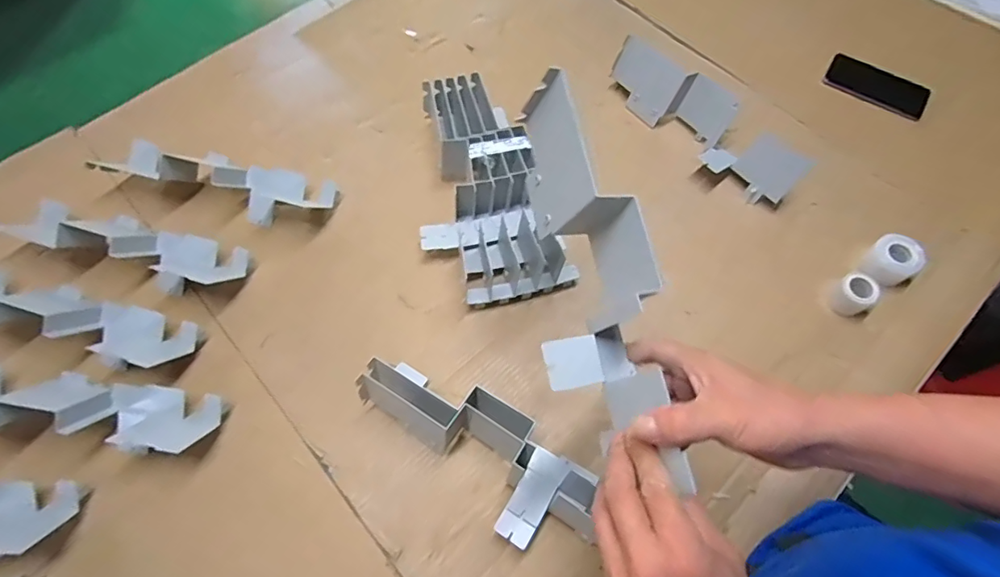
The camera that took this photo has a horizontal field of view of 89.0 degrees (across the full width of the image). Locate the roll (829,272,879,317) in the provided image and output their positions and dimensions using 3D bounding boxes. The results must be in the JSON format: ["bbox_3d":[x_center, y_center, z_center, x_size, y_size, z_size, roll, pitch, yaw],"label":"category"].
[{"bbox_3d":[0.458,0.008,0.660,0.047,0.045,0.047,-29,68,-12],"label":"roll"}]

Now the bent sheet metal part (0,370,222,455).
[{"bbox_3d":[-0.480,0.138,0.583,0.305,0.077,0.076,7,65,3],"label":"bent sheet metal part"}]

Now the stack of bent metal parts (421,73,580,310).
[{"bbox_3d":[-0.030,-0.140,0.701,0.180,0.105,0.333,-16,79,-7],"label":"stack of bent metal parts"}]

